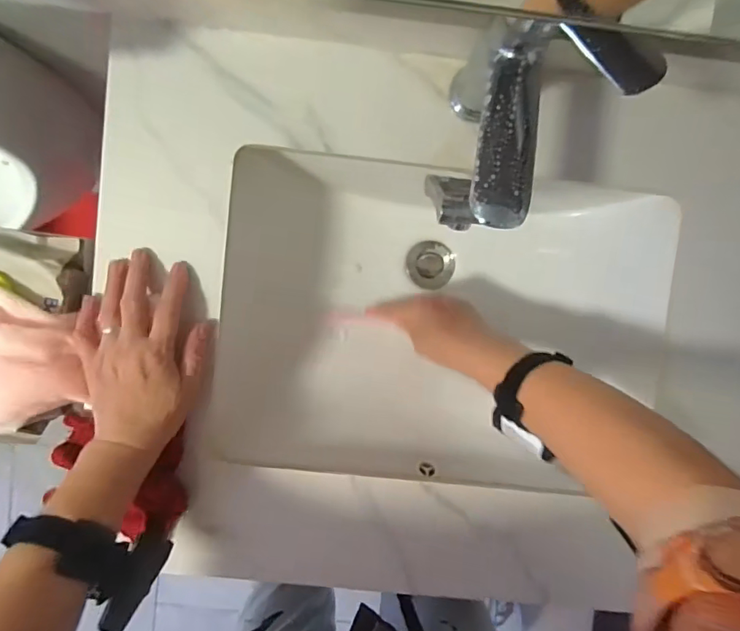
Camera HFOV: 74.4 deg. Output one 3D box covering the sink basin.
[{"bbox_3d":[0.059,0.019,0.564,0.459,0.151,0.357,7,94,-2],"label":"sink basin"}]

